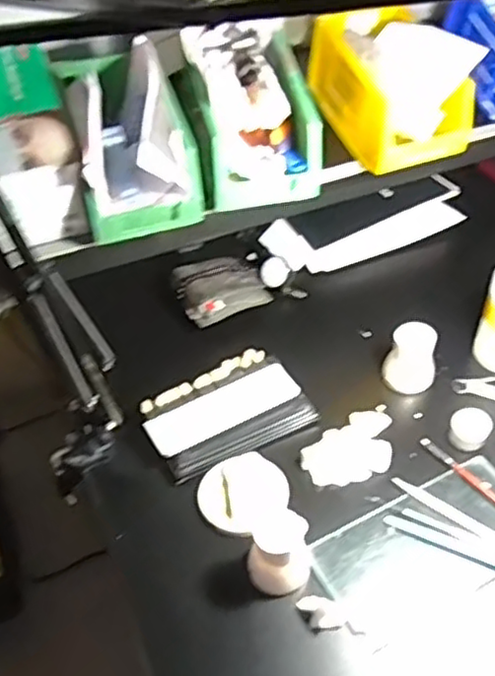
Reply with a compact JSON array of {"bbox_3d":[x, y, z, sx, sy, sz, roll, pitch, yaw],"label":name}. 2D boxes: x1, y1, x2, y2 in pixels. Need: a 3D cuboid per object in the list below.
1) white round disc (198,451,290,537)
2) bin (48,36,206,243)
[{"bbox_3d":[-0.004,0.142,0.631,0.081,0.009,0.072,-31,52,-26],"label":"white round disc"},{"bbox_3d":[-0.114,-0.184,0.634,0.103,0.114,0.141,-16,47,-14],"label":"bin"}]

